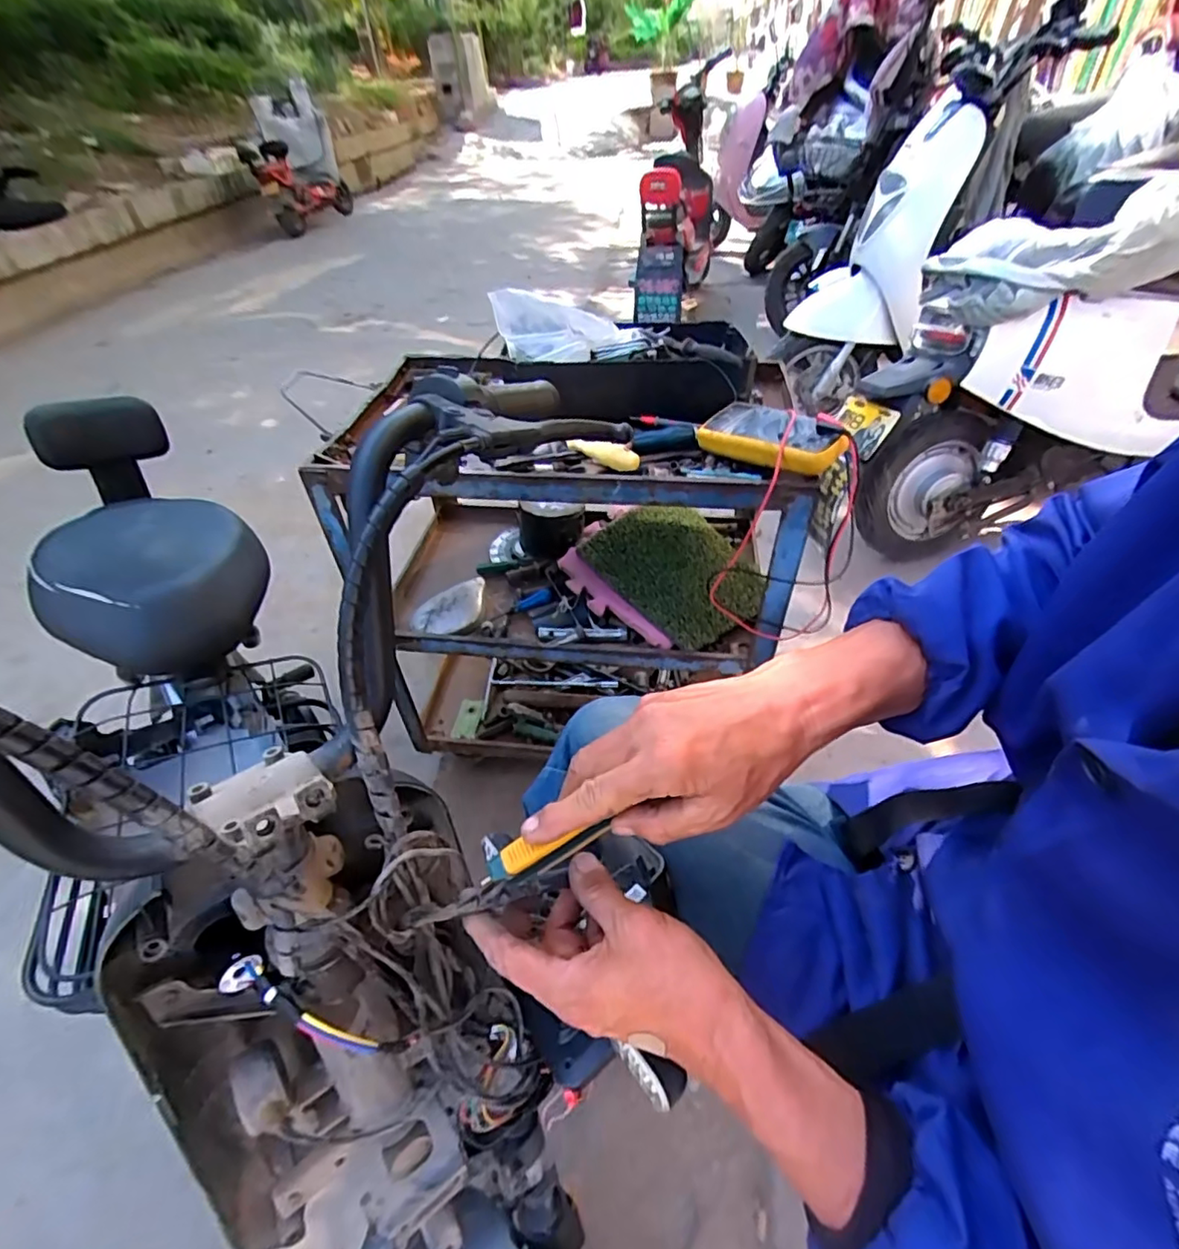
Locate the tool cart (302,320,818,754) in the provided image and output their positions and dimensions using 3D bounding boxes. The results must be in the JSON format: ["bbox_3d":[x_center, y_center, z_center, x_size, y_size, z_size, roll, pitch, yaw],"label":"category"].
[{"bbox_3d":[-0.023,-0.098,1.041,0.645,0.674,0.369,1,44,6],"label":"tool cart"}]

